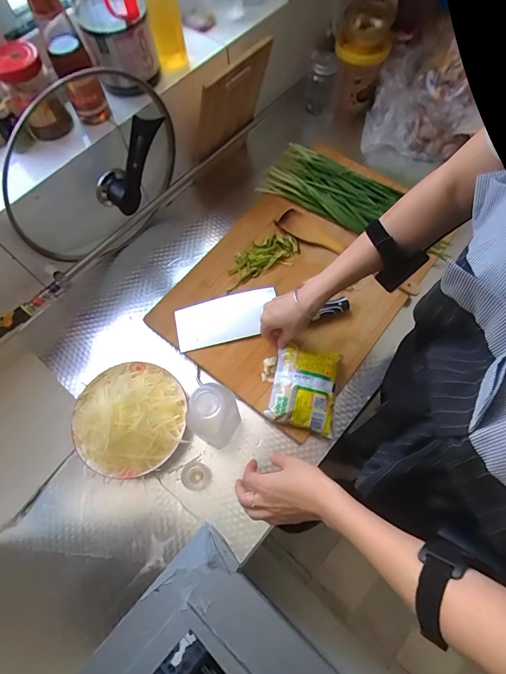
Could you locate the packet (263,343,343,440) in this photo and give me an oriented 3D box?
[{"bbox_3d":[0.084,0.079,0.608,0.100,0.018,0.125,13,70,6],"label":"packet"}]

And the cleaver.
[{"bbox_3d":[0.010,-0.050,0.674,0.297,0.031,0.089,-12,70,-3],"label":"cleaver"}]

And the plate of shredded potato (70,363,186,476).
[{"bbox_3d":[-0.199,0.123,0.595,0.173,0.074,0.174,-1,67,2],"label":"plate of shredded potato"}]

